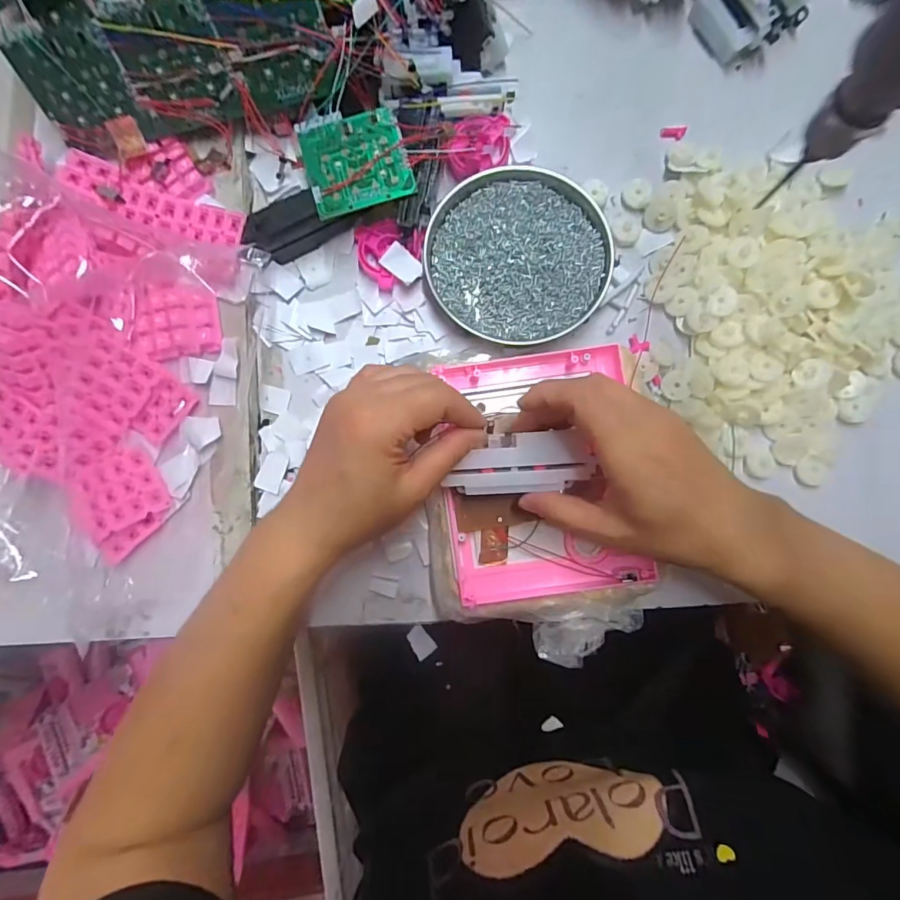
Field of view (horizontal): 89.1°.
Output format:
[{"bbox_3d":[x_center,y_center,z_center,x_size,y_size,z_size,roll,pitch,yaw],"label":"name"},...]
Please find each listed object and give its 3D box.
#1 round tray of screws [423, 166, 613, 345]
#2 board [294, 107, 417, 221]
[{"bbox_3d":[0.050,-0.149,0.348,0.132,0.019,0.130,-3,87,0],"label":"round tray of screws"},{"bbox_3d":[-0.068,-0.210,0.330,0.072,0.006,0.071,-16,88,1],"label":"board"}]

